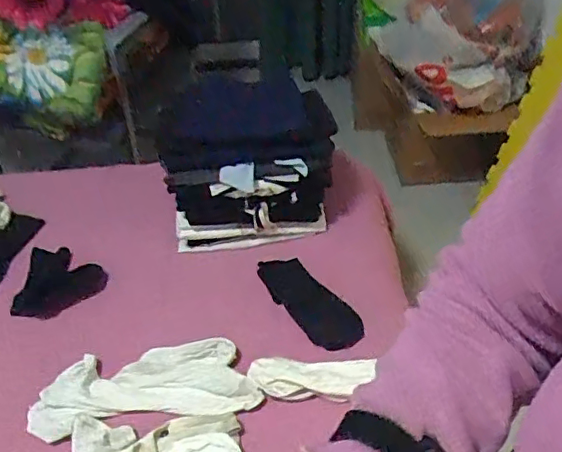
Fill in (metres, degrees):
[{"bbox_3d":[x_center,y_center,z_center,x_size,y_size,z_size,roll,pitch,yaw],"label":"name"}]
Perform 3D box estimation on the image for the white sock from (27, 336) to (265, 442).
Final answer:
[{"bbox_3d":[-0.198,0.228,0.827,0.312,0.021,0.118,-9,45,-6],"label":"white sock"}]

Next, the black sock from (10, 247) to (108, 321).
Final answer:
[{"bbox_3d":[-0.390,0.094,0.982,0.154,0.055,0.111,-28,50,-23],"label":"black sock"}]

